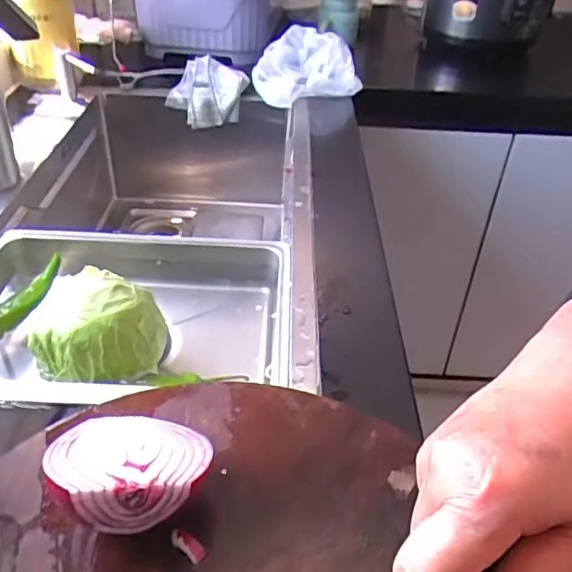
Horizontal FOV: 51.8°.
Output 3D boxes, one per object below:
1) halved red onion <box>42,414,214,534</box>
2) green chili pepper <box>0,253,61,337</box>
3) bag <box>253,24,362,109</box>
[{"bbox_3d":[-0.091,0.109,0.345,0.088,0.038,0.067,2,21,-12],"label":"halved red onion"},{"bbox_3d":[-0.290,0.018,0.648,0.035,0.026,0.167,9,37,8],"label":"green chili pepper"},{"bbox_3d":[0.041,-0.420,1.129,0.193,0.121,0.211,4,37,1],"label":"bag"}]

